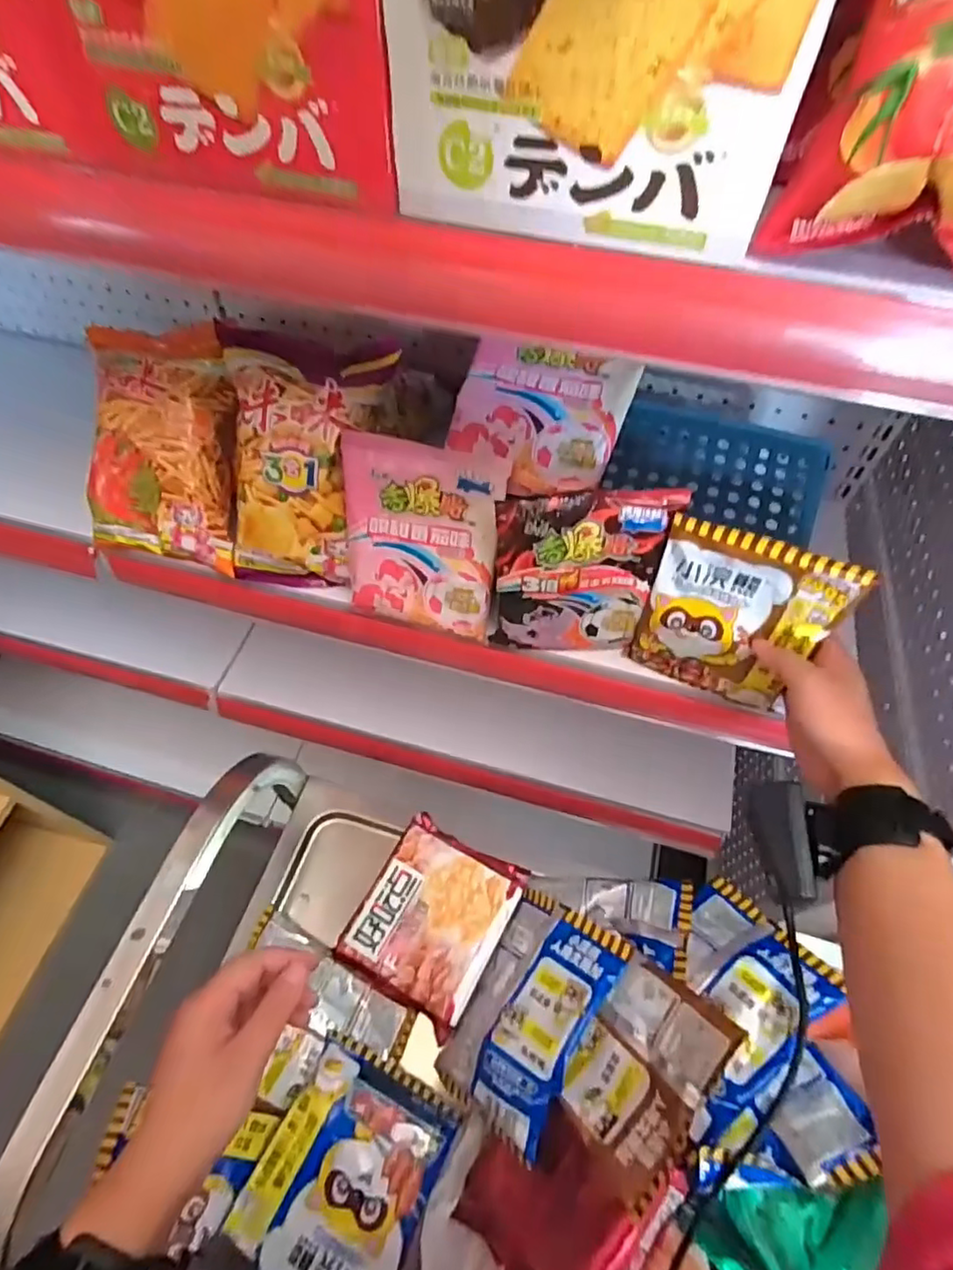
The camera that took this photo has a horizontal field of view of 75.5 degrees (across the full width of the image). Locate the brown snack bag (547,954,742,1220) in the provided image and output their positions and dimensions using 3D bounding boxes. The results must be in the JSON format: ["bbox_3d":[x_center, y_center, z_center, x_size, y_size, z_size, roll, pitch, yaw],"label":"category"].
[{"bbox_3d":[0.117,0.301,0.427,0.119,0.020,0.088,-50,34,-14],"label":"brown snack bag"}]

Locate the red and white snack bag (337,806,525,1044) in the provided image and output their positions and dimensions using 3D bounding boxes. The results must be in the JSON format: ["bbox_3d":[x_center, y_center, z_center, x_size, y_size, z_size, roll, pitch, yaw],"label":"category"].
[{"bbox_3d":[-0.038,0.249,0.548,0.119,0.028,0.142,27,61,16],"label":"red and white snack bag"}]

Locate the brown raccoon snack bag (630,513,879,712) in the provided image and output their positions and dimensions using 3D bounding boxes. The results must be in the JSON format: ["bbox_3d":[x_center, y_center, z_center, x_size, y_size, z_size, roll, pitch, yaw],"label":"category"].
[{"bbox_3d":[0.185,-0.009,0.448,0.121,0.143,0.029,22,59,13],"label":"brown raccoon snack bag"}]

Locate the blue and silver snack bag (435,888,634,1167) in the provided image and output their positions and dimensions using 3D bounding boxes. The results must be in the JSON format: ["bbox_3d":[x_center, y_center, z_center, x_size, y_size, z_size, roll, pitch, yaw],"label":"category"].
[{"bbox_3d":[0.038,0.289,0.480,0.108,0.025,0.156,3,49,53],"label":"blue and silver snack bag"}]

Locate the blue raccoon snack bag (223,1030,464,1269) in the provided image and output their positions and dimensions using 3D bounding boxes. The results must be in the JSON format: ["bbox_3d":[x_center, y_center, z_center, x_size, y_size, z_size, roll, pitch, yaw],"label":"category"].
[{"bbox_3d":[-0.101,0.414,0.457,0.121,0.024,0.163,23,60,13],"label":"blue raccoon snack bag"}]

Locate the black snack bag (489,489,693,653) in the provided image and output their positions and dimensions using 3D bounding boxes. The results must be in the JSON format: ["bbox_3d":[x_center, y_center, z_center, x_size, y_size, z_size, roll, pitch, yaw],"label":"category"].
[{"bbox_3d":[0.079,-0.044,0.473,0.129,0.138,0.048,0,57,-1],"label":"black snack bag"}]

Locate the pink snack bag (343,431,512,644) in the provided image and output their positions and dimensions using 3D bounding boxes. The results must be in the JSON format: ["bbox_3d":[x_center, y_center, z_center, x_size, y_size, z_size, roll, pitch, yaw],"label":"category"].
[{"bbox_3d":[-0.044,-0.081,0.506,0.125,0.150,0.043,12,28,5],"label":"pink snack bag"}]

